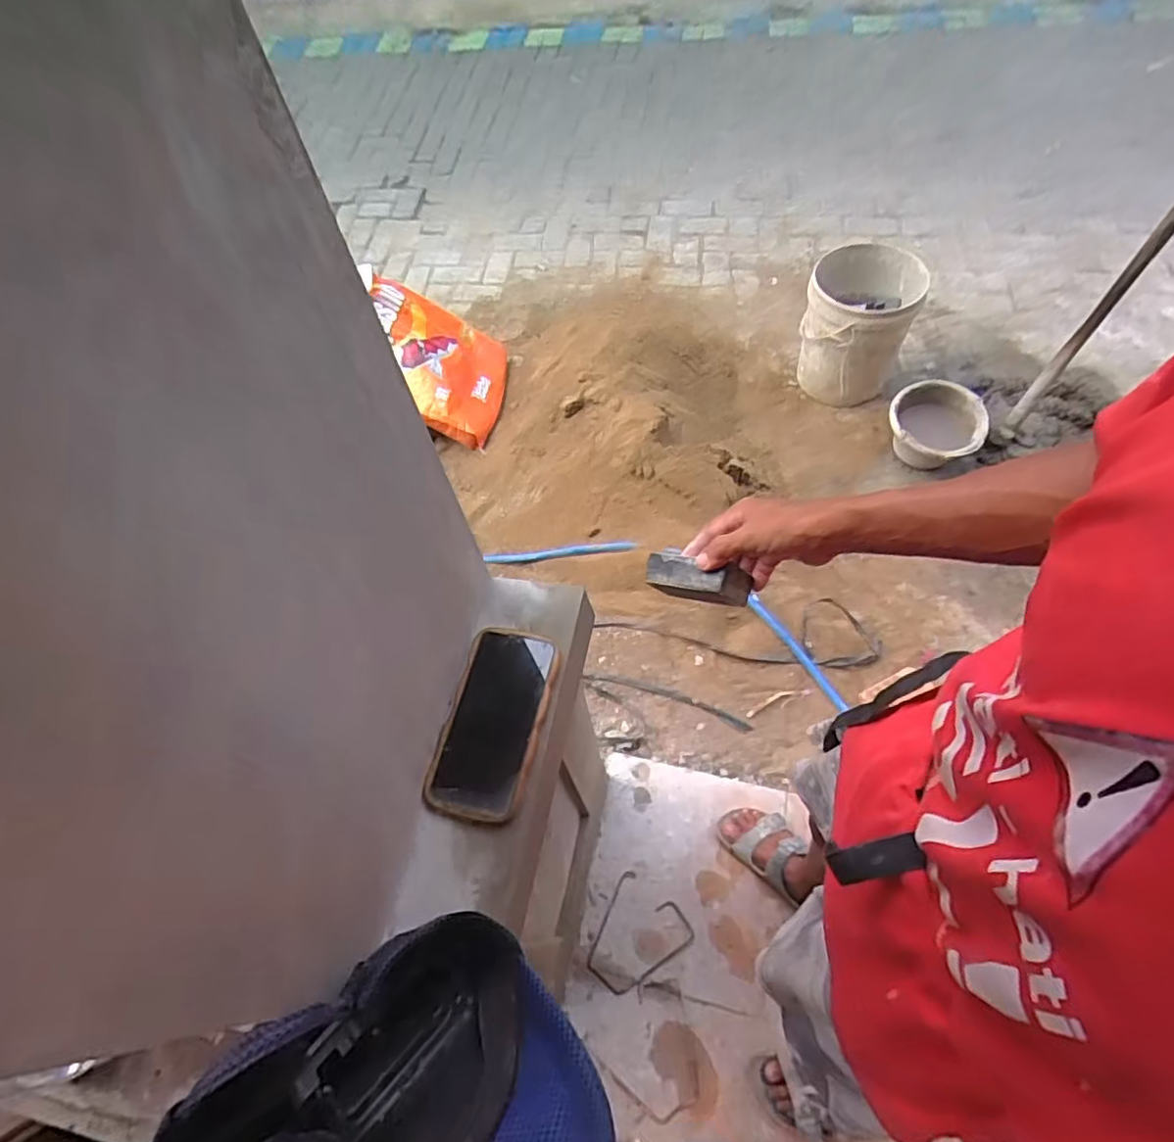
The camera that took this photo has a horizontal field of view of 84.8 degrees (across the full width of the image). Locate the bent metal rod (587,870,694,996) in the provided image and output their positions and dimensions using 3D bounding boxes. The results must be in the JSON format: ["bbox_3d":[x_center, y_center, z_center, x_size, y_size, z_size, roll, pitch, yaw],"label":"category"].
[{"bbox_3d":[0.094,0.685,1.190,0.159,0.013,0.180,27,66,20],"label":"bent metal rod"}]

